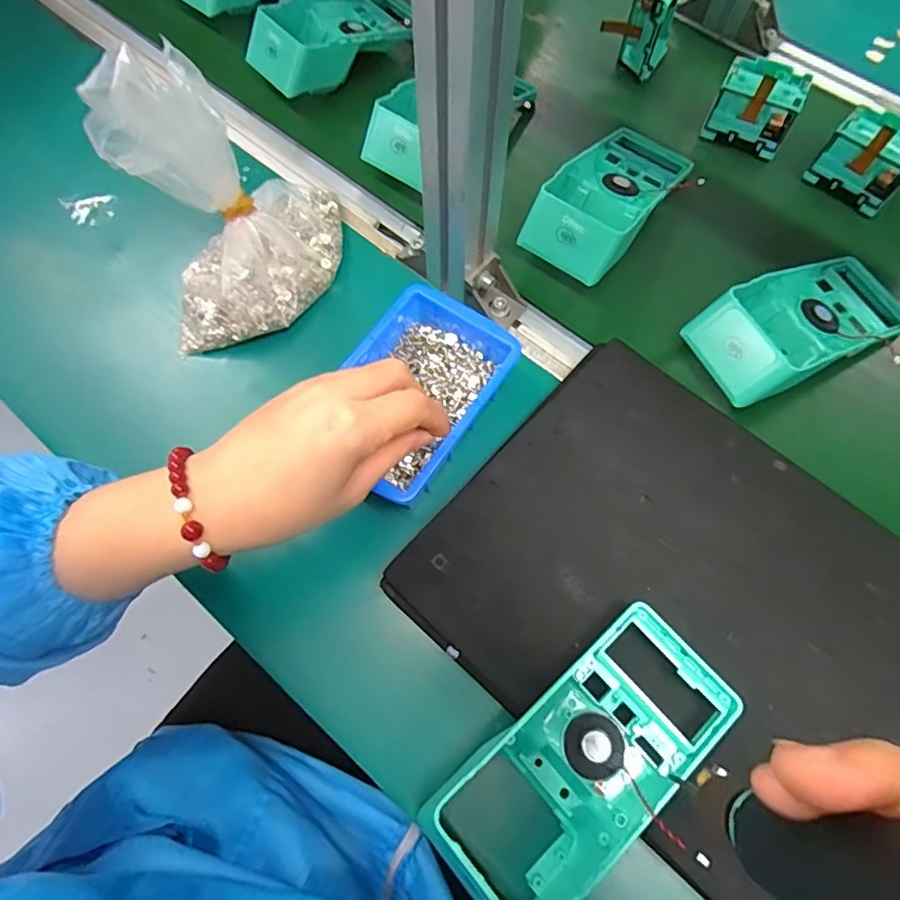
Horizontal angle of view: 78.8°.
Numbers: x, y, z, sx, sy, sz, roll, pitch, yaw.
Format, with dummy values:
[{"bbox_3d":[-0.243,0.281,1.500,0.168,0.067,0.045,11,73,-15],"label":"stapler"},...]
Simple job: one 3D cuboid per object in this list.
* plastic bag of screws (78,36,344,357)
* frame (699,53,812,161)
[{"bbox_3d":[-0.177,-0.183,0.405,0.085,0.192,0.179,14,70,29],"label":"plastic bag of screws"},{"bbox_3d":[0.294,-0.332,0.524,0.073,0.053,0.075,28,75,8],"label":"frame"}]

